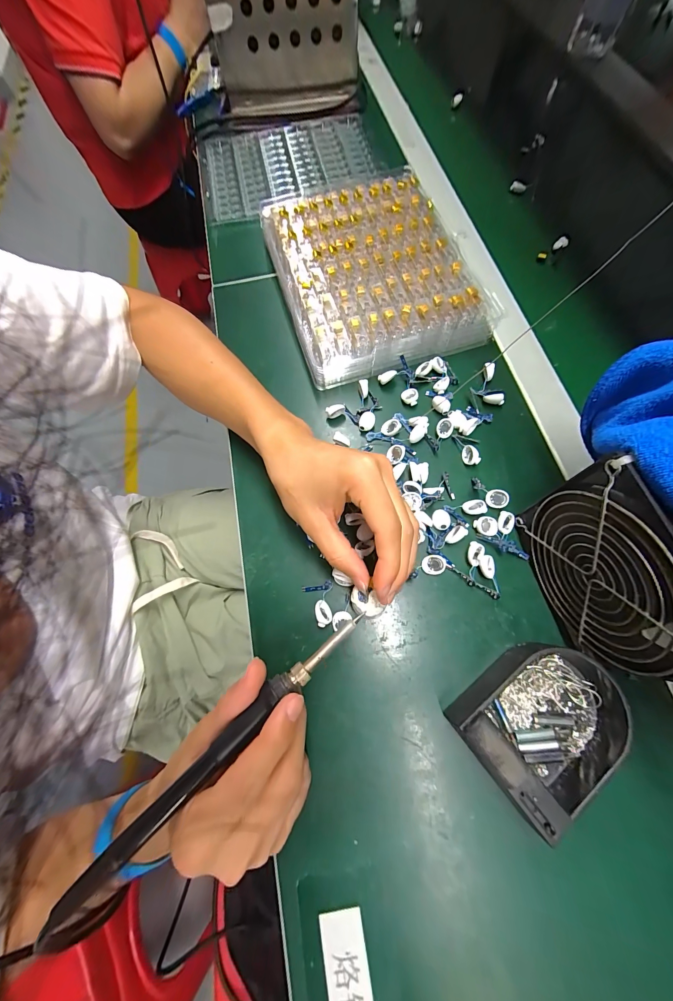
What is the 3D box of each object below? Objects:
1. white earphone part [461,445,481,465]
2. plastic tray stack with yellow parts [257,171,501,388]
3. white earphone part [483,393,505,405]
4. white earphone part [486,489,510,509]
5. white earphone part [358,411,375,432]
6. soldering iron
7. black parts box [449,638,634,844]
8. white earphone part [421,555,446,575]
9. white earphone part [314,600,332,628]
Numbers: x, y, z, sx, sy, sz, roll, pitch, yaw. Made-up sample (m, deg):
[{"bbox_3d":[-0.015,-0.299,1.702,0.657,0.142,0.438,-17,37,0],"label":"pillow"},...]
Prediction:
[{"bbox_3d":[0.122,-0.041,0.297,0.009,0.016,0.020,-16,74,-4],"label":"white earphone part"},{"bbox_3d":[0.033,-0.254,0.366,0.190,0.040,0.255,-17,74,-5],"label":"plastic tray stack with yellow parts"},{"bbox_3d":[0.153,-0.099,0.316,0.019,0.010,0.009,8,74,3],"label":"white earphone part"},{"bbox_3d":[0.139,-0.002,0.281,0.015,0.008,0.017,-28,75,-8],"label":"white earphone part"},{"bbox_3d":[0.029,-0.075,0.316,0.015,0.010,0.022,24,75,7],"label":"white earphone part"},{"bbox_3d":[-0.062,0.139,0.187,0.200,0.012,0.014,-40,77,-19],"label":"soldering iron"},{"bbox_3d":[0.141,0.147,0.216,0.104,0.038,0.087,-38,73,-10],"label":"black parts box"},{"bbox_3d":[0.080,0.053,0.267,0.018,0.004,0.016,3,94,14],"label":"white earphone part"},{"bbox_3d":[-0.010,0.089,0.258,0.013,0.011,0.019,-15,74,-4],"label":"white earphone part"}]

